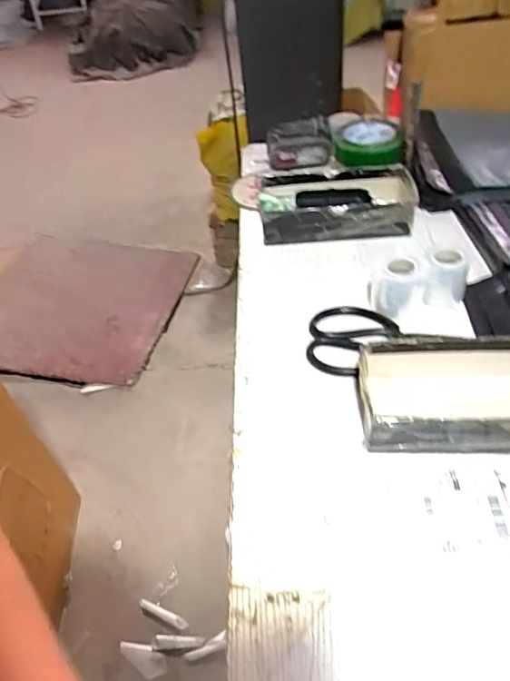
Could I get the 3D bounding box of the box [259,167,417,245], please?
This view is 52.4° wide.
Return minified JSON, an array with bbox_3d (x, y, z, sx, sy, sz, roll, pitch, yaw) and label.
[{"bbox_3d":[0.123,-0.206,0.786,0.225,0.058,0.132,-4,45,2],"label":"box"}]

